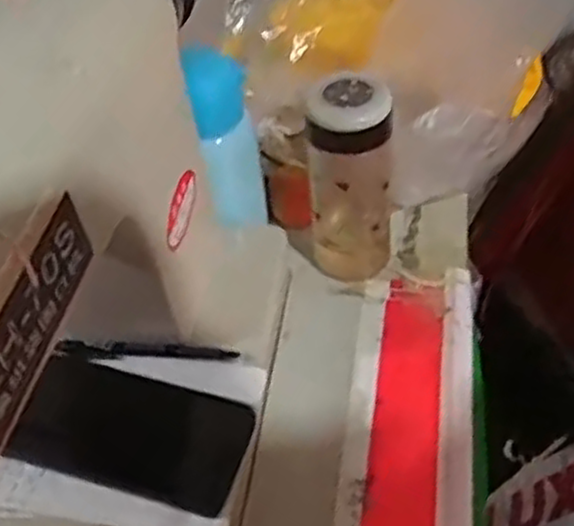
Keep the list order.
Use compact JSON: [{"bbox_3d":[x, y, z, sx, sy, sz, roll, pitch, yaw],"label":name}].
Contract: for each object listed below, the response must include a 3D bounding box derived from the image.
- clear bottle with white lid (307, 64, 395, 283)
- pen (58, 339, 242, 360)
[{"bbox_3d":[0.051,-0.064,0.625,0.066,0.174,0.054,1,48,7],"label":"clear bottle with white lid"},{"bbox_3d":[-0.103,0.065,0.566,0.132,0.010,0.016,1,48,7],"label":"pen"}]

